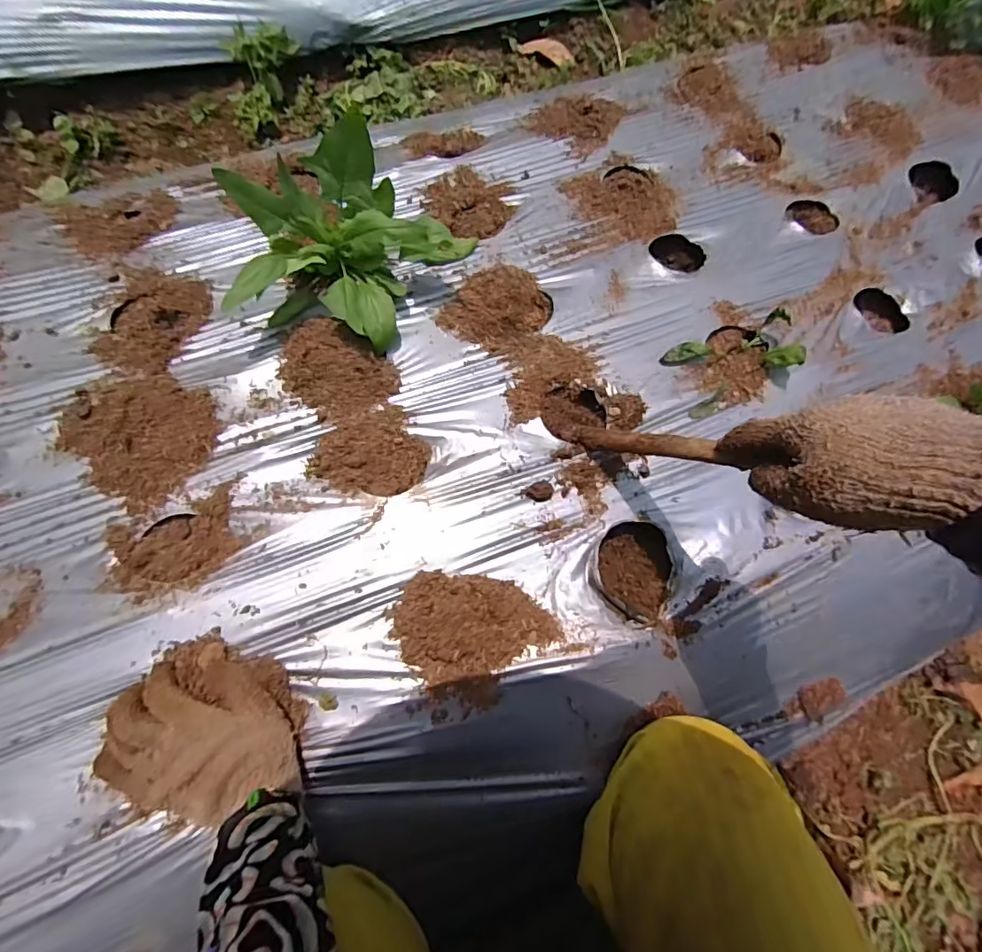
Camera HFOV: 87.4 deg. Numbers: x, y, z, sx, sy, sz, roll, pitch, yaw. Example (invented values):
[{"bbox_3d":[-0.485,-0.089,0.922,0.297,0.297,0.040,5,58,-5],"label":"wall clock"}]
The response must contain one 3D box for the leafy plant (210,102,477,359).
[{"bbox_3d":[-0.150,-0.252,0.560,0.211,0.139,0.199,13,68,1],"label":"leafy plant"}]

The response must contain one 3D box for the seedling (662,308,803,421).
[{"bbox_3d":[0.283,-0.132,0.581,0.149,0.046,0.090,-17,70,-10],"label":"seedling"}]

